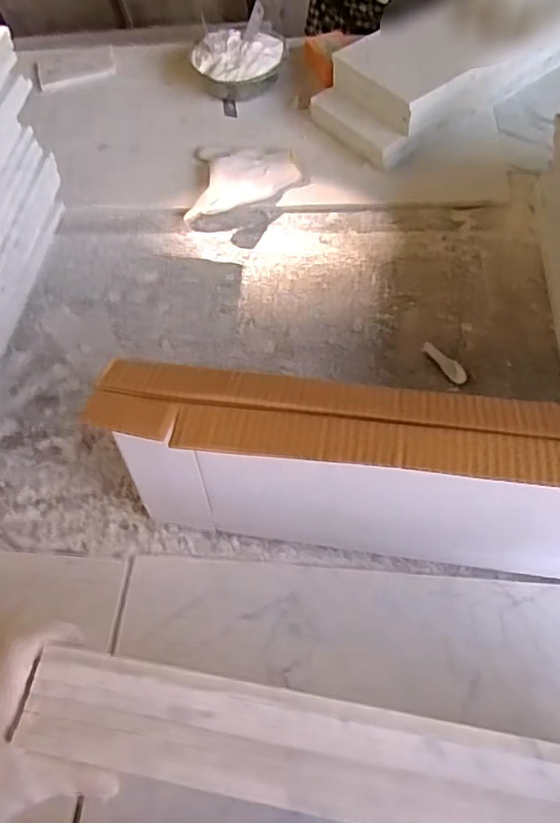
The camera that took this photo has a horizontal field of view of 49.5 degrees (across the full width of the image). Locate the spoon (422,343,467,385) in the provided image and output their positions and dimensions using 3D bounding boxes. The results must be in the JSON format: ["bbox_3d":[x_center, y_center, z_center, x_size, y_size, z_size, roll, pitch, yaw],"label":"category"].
[{"bbox_3d":[0.179,-0.053,0.654,0.019,0.010,0.057,-31,62,-14],"label":"spoon"}]

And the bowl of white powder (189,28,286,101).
[{"bbox_3d":[-0.058,-0.515,0.899,0.135,0.055,0.115,3,60,6],"label":"bowl of white powder"}]

